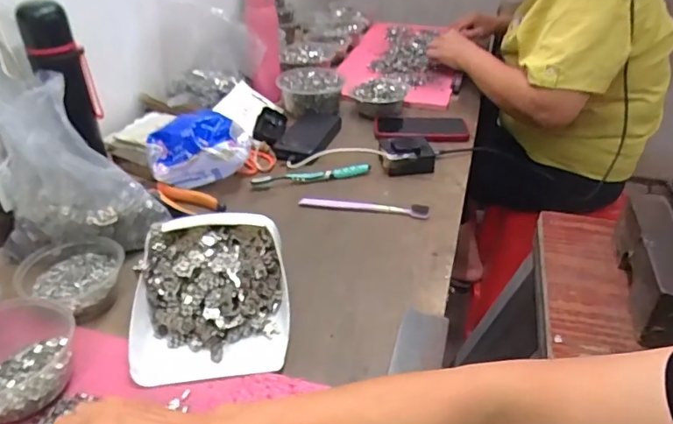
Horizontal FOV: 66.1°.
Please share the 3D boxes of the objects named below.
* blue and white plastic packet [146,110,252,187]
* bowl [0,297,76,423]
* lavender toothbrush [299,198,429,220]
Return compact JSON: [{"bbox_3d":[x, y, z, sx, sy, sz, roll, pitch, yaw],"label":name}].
[{"bbox_3d":[-0.200,-0.090,0.764,0.144,0.092,0.071,-12,37,-19],"label":"blue and white plastic packet"},{"bbox_3d":[-0.298,0.132,0.472,0.111,0.051,0.117,2,35,-1],"label":"bowl"},{"bbox_3d":[0.038,-0.007,0.733,0.182,0.013,0.021,5,35,4],"label":"lavender toothbrush"}]

